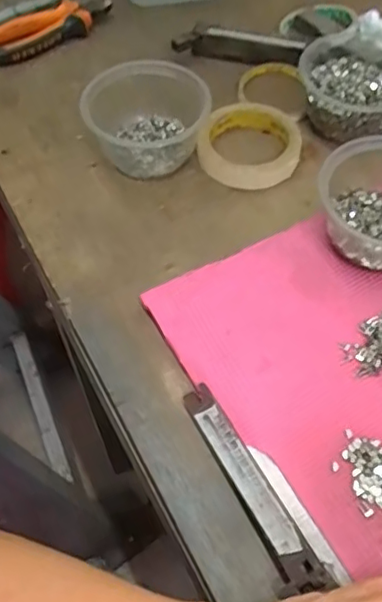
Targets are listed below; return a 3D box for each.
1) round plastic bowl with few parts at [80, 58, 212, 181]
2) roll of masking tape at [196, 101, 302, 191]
[{"bbox_3d":[-0.041,-0.173,0.570,0.113,0.067,0.091,3,57,2],"label":"round plastic bowl with few parts"},{"bbox_3d":[0.058,-0.152,0.582,0.094,0.022,0.100,0,57,0],"label":"roll of masking tape"}]

